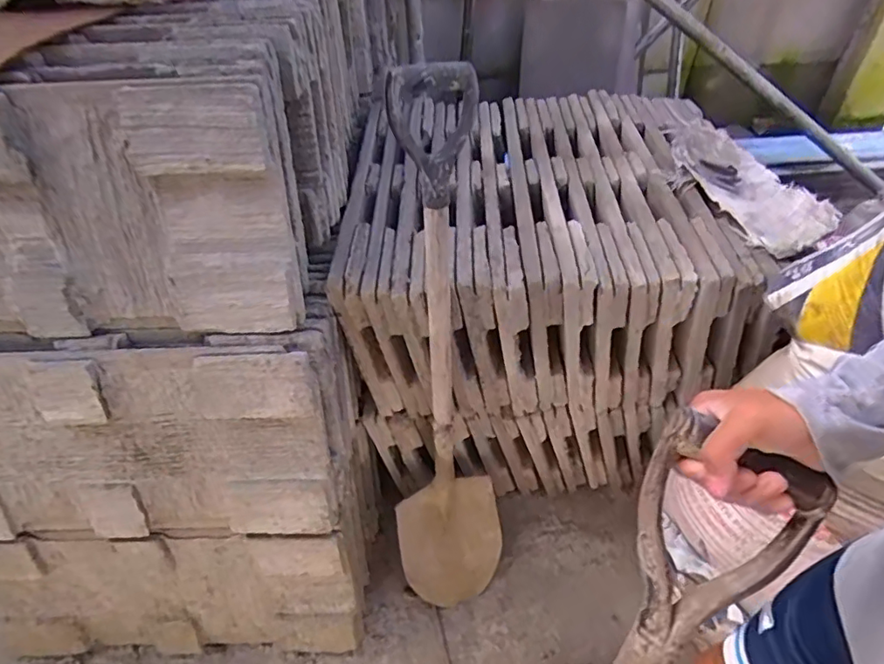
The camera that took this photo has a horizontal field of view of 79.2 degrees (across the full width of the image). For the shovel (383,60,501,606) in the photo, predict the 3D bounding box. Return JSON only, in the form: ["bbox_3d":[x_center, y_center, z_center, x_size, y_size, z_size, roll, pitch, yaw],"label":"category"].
[{"bbox_3d":[0.002,0.117,0.945,0.215,1.052,0.135,-13,34,-15],"label":"shovel"}]

